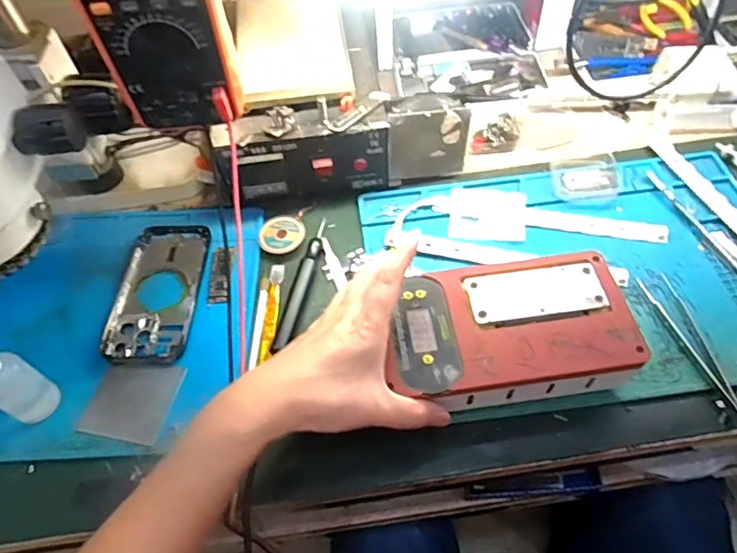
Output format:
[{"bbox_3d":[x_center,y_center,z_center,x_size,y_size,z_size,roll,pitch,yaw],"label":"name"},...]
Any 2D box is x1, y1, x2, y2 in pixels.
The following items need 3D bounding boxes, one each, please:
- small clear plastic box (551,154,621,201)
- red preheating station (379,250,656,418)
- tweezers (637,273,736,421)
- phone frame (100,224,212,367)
[{"bbox_3d":[0.220,-0.103,0.532,0.064,0.017,0.058,-5,56,-1],"label":"small clear plastic box"},{"bbox_3d":[0.101,0.041,0.401,0.181,0.048,0.103,-5,58,-2],"label":"red preheating station"},{"bbox_3d":[0.264,0.060,0.417,0.027,0.009,0.154,-9,56,-3],"label":"tweezers"},{"bbox_3d":[-0.193,0.011,0.482,0.076,0.004,0.149,-2,56,2],"label":"phone frame"}]

